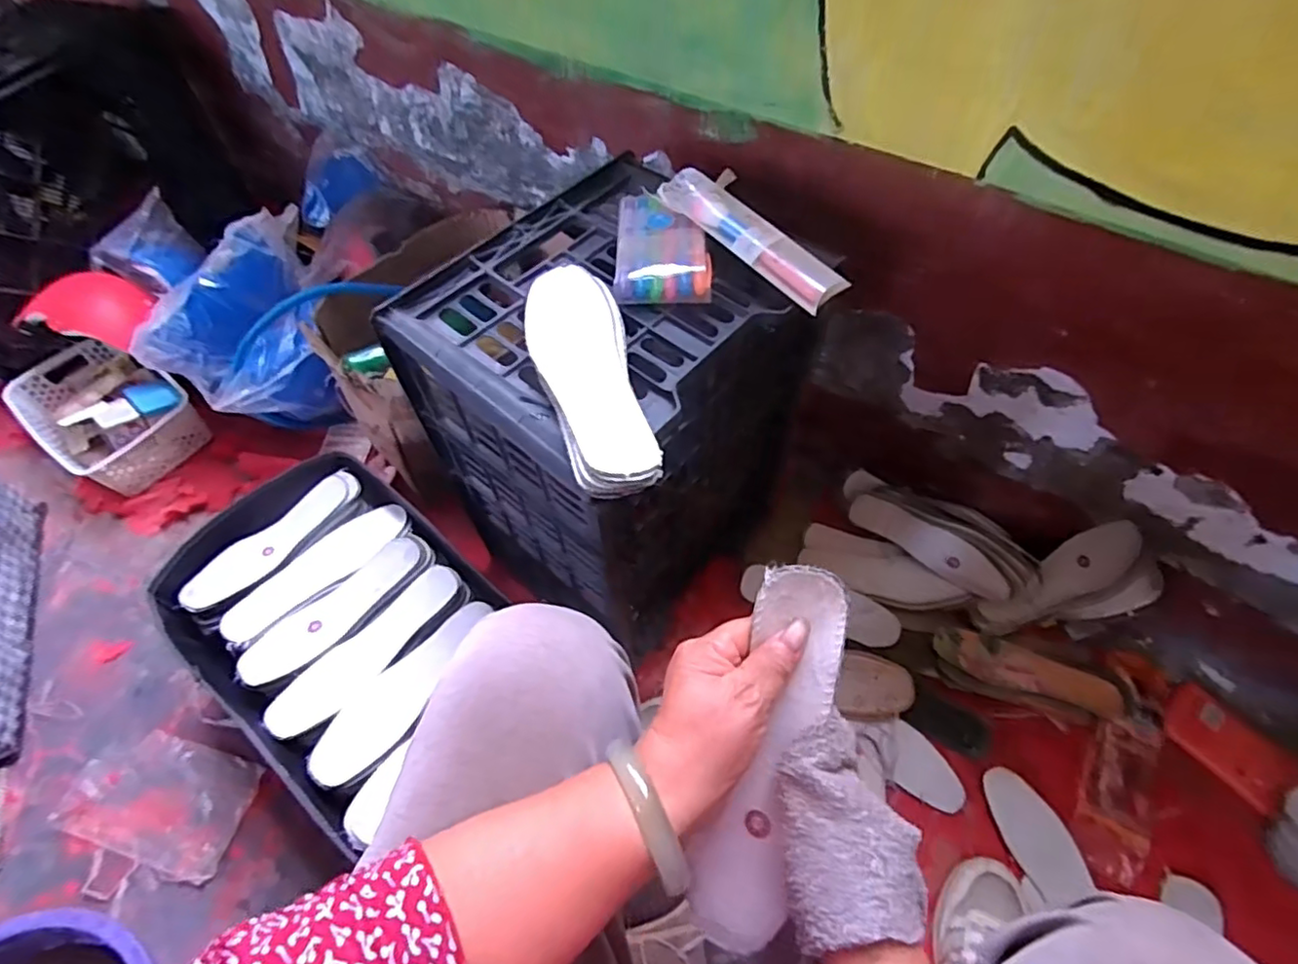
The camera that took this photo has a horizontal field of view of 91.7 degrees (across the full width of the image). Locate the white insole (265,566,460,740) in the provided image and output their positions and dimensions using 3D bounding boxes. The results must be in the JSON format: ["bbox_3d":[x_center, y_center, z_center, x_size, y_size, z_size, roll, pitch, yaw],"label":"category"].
[{"bbox_3d":[-0.314,0.181,0.700,0.074,0.015,0.230,33,63,21],"label":"white insole"}]

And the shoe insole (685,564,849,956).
[{"bbox_3d":[0.068,0.156,0.356,0.051,0.016,0.218,14,95,10],"label":"shoe insole"}]

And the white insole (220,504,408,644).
[{"bbox_3d":[-0.404,0.104,0.765,0.229,0.020,0.079,-38,63,-21],"label":"white insole"}]

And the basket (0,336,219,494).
[{"bbox_3d":[-0.905,-0.115,1.057,0.299,0.096,0.193,32,63,20],"label":"basket"}]

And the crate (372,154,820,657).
[{"bbox_3d":[-0.034,-0.050,0.742,0.276,0.455,0.317,35,64,22],"label":"crate"}]

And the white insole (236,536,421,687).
[{"bbox_3d":[-0.364,0.147,0.732,0.066,0.017,0.219,38,65,23],"label":"white insole"}]

